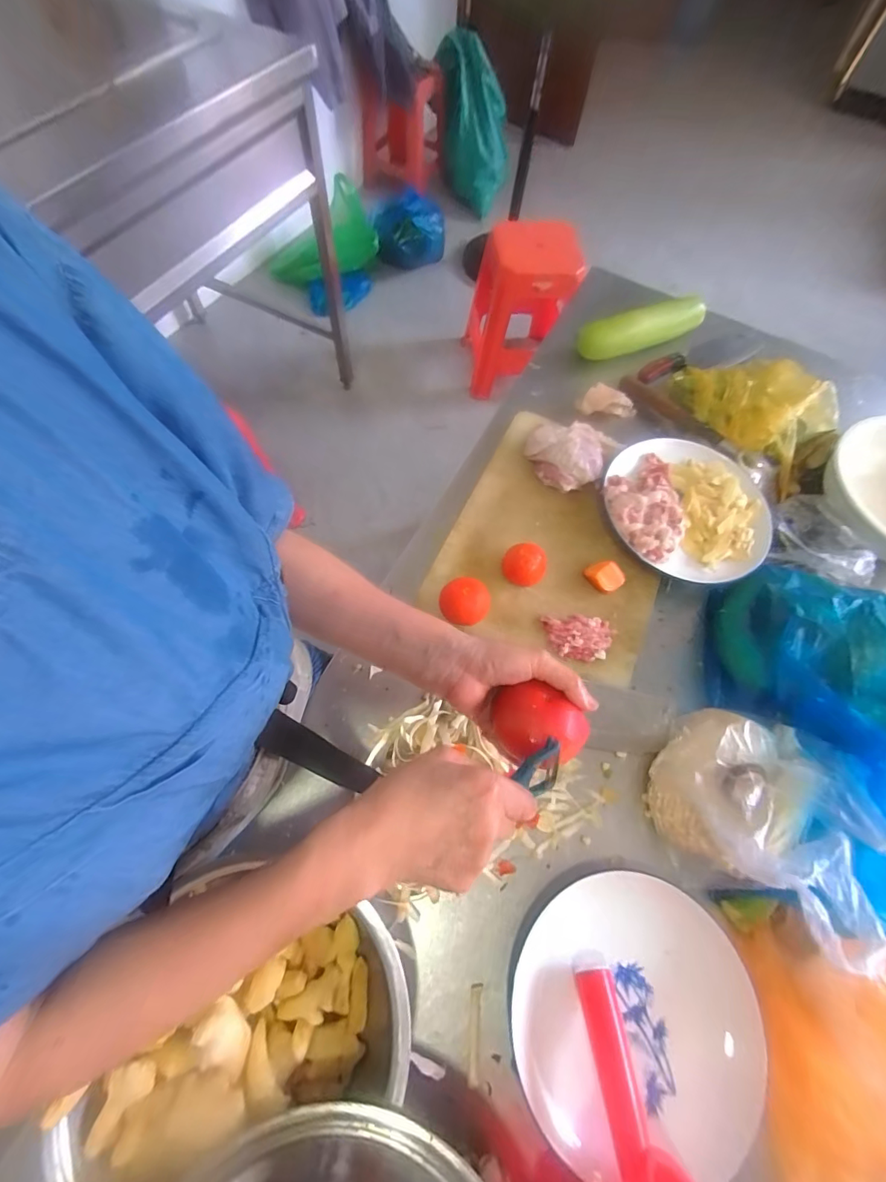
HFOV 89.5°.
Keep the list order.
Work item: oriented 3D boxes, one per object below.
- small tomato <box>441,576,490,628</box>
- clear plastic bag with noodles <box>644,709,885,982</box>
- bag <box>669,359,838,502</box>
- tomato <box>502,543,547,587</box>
[{"bbox_3d":[0.028,0.016,0.580,0.062,0.043,0.060,1,67,-3],"label":"small tomato"},{"bbox_3d":[0.316,0.215,0.455,0.144,0.160,0.194,27,68,8],"label":"clear plastic bag with noodles"},{"bbox_3d":[0.504,-0.308,0.728,0.247,0.102,0.181,31,68,10],"label":"bag"},{"bbox_3d":[0.110,-0.033,0.606,0.055,0.049,0.048,28,68,9],"label":"tomato"}]

